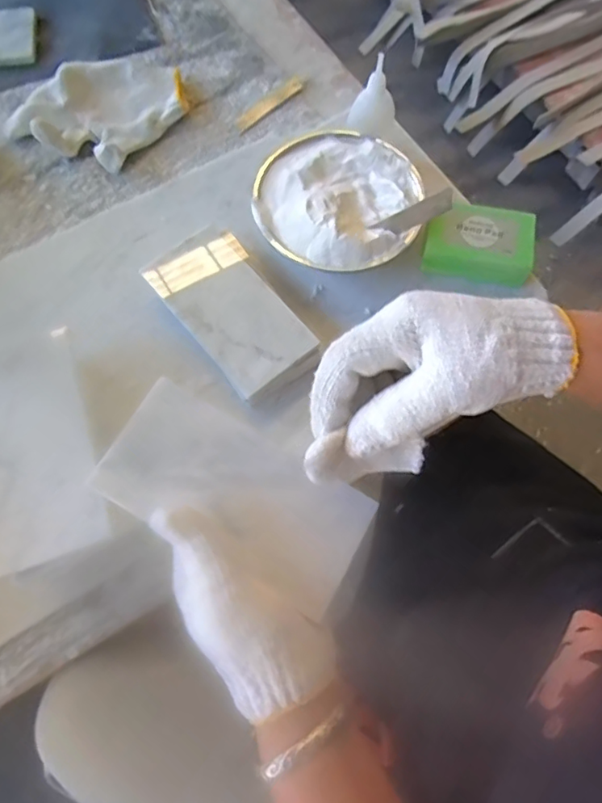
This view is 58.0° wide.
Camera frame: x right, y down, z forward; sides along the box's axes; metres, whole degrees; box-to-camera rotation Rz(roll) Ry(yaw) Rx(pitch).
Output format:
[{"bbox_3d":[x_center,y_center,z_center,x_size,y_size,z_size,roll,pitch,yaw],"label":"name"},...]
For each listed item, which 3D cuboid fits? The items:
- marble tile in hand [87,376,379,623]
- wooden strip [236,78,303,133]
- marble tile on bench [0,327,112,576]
[{"bbox_3d":[-0.036,0.053,0.314,0.149,0.008,0.073,29,71,2],"label":"marble tile in hand"},{"bbox_3d":[-0.032,-0.321,0.584,0.017,0.009,0.094,43,73,13],"label":"wooden strip"},{"bbox_3d":[-0.177,0.029,0.355,0.076,0.011,0.148,-19,71,-9],"label":"marble tile on bench"}]

